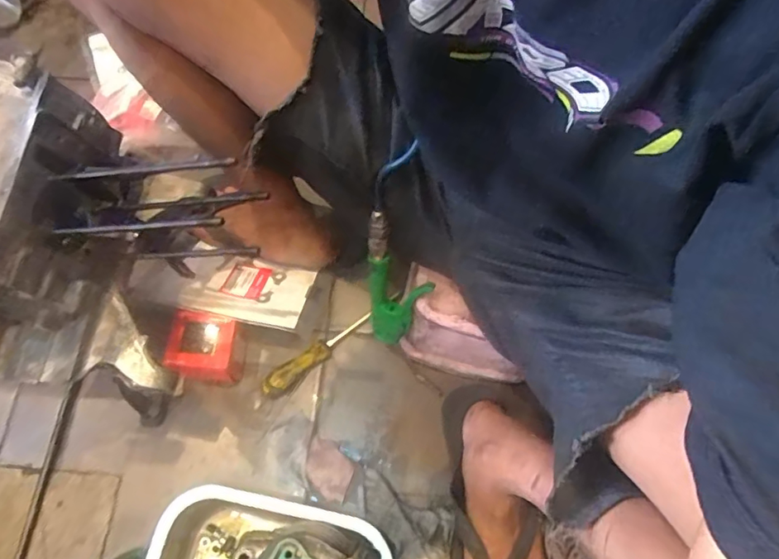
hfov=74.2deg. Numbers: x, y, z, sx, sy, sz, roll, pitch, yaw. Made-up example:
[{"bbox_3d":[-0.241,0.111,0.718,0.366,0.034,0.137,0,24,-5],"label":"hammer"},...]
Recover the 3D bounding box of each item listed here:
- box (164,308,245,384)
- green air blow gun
[{"bbox_3d":[-0.242,0.096,0.693,0.086,0.085,0.079,10,69,4],"label":"box"},{"bbox_3d":[0.011,0.010,0.633,0.076,0.210,0.031,-6,41,-1],"label":"green air blow gun"}]

